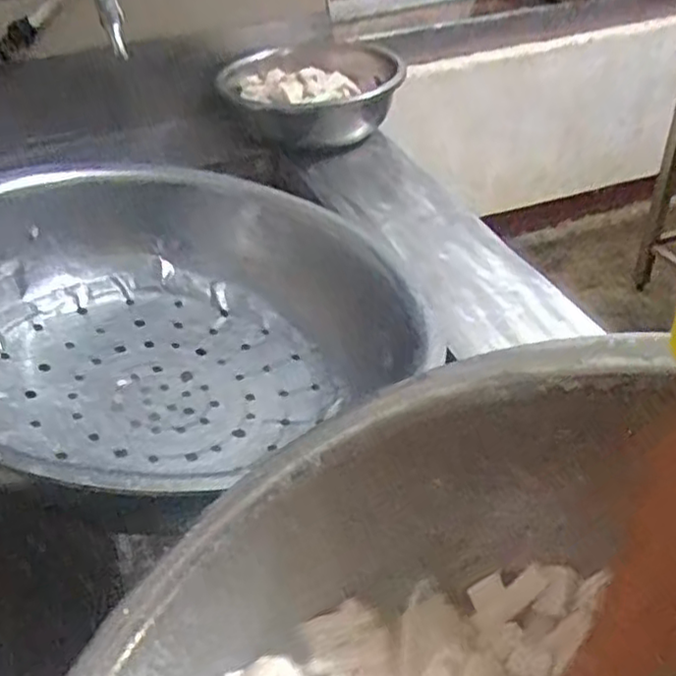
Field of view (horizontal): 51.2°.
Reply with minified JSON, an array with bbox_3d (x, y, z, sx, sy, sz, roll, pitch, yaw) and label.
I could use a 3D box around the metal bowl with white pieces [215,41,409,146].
[{"bbox_3d":[-0.053,-0.504,1.406,0.337,0.115,0.346,-6,39,0],"label":"metal bowl with white pieces"}]

